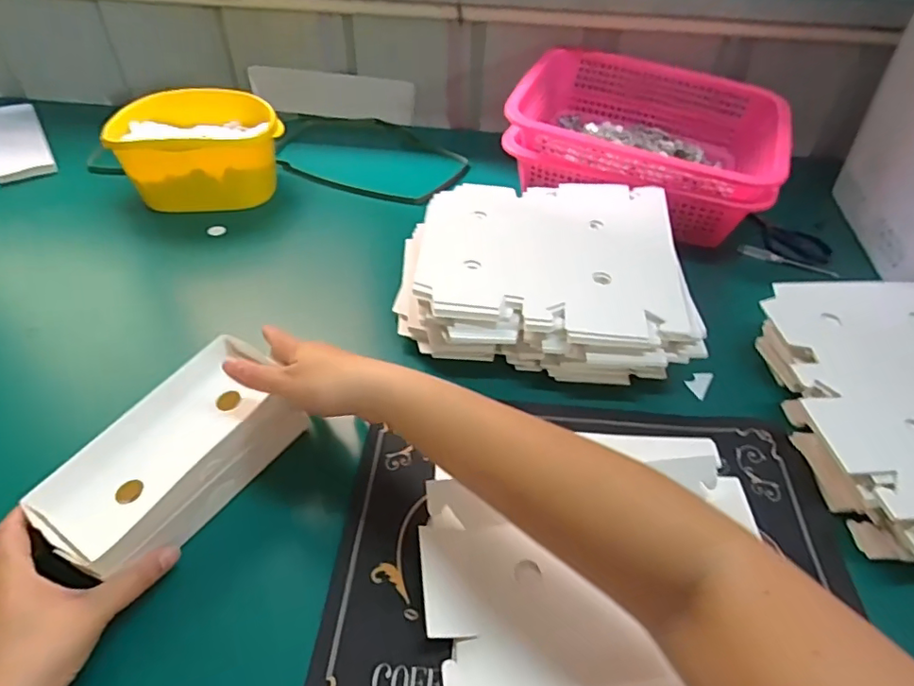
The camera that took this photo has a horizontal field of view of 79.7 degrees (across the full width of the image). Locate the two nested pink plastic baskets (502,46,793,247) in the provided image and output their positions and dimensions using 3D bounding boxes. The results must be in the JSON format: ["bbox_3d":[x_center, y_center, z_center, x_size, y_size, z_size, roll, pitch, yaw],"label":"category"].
[{"bbox_3d":[0.267,-0.289,0.771,0.343,0.117,0.269,20,47,17],"label":"two nested pink plastic baskets"}]

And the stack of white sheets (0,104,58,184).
[{"bbox_3d":[-0.717,-0.332,0.892,0.078,0.010,0.290,-26,51,-26],"label":"stack of white sheets"}]

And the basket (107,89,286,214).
[{"bbox_3d":[-0.357,-0.265,0.769,0.219,0.101,0.160,-10,45,-12],"label":"basket"}]

